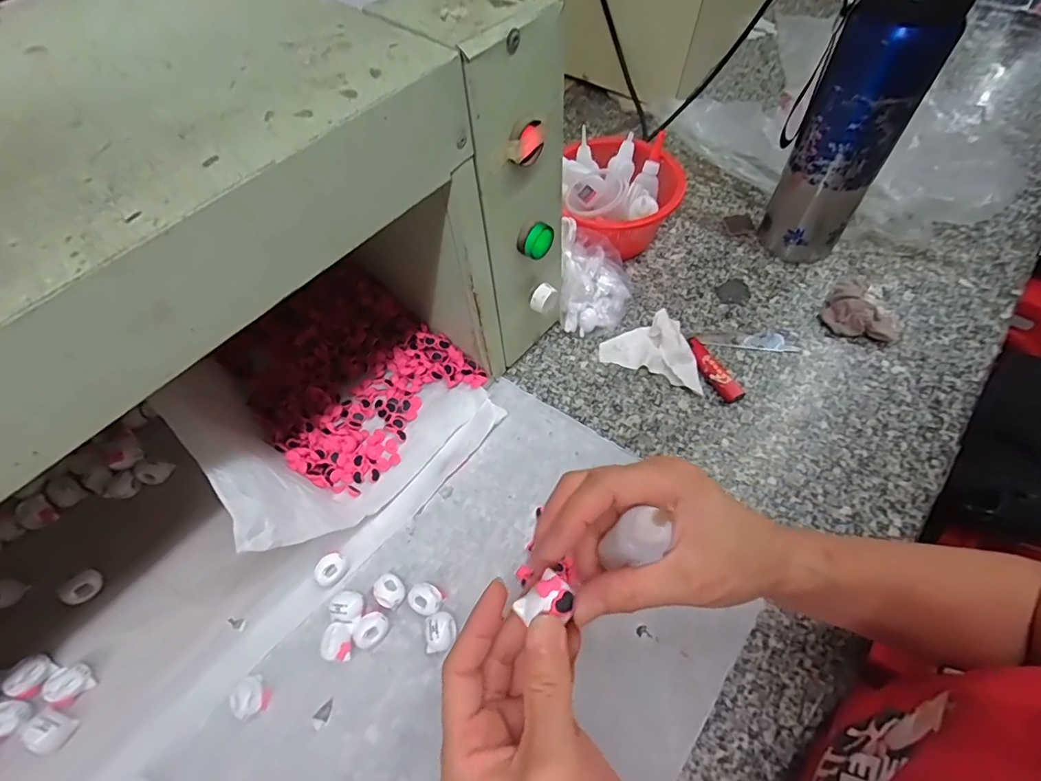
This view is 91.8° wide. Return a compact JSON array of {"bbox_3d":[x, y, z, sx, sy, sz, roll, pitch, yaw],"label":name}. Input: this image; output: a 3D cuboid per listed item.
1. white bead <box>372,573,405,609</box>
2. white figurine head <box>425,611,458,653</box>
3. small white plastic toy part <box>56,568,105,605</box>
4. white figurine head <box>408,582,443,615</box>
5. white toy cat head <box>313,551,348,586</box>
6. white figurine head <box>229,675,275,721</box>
[{"bbox_3d":[-0.099,0.154,0.384,0.021,0.019,0.025,-37,63,-19],"label":"white bead"},{"bbox_3d":[-0.057,0.176,0.366,0.020,0.018,0.024,-4,58,1],"label":"white figurine head"},{"bbox_3d":[-0.333,0.149,0.384,0.016,0.019,0.025,10,58,11],"label":"small white plastic toy part"},{"bbox_3d":[-0.070,0.157,0.378,0.024,0.019,0.020,23,62,17],"label":"white figurine head"},{"bbox_3d":[-0.147,0.140,0.394,0.018,0.019,0.024,34,65,22],"label":"white toy cat head"},{"bbox_3d":[-0.188,0.212,0.350,0.026,0.017,0.022,35,66,22],"label":"white figurine head"}]

